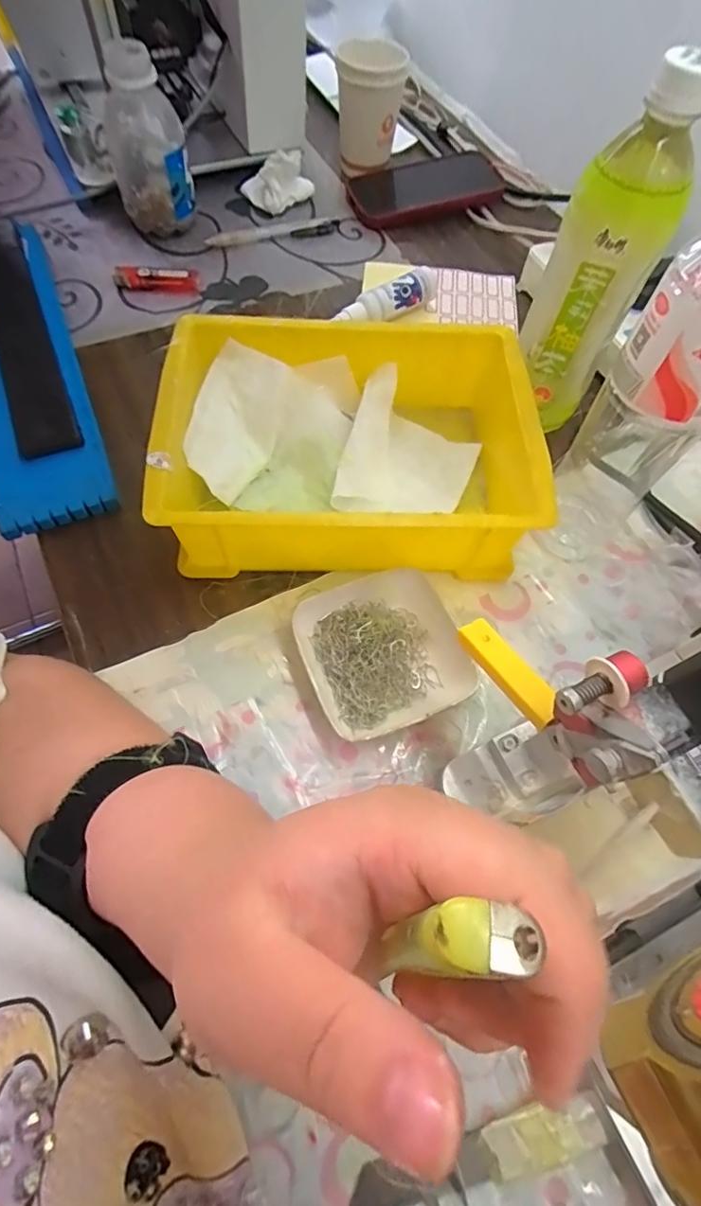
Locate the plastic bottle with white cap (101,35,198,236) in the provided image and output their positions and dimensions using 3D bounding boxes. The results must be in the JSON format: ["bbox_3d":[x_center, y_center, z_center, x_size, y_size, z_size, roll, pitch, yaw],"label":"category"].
[{"bbox_3d":[-0.188,-0.420,0.483,0.070,0.122,0.062,-13,65,-8],"label":"plastic bottle with white cap"}]

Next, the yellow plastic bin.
[{"bbox_3d":[-0.002,-0.106,0.367,0.238,0.076,0.168,-1,64,-3],"label":"yellow plastic bin"}]

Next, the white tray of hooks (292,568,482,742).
[{"bbox_3d":[0.020,0.029,0.331,0.095,0.021,0.093,-18,66,-10],"label":"white tray of hooks"}]

